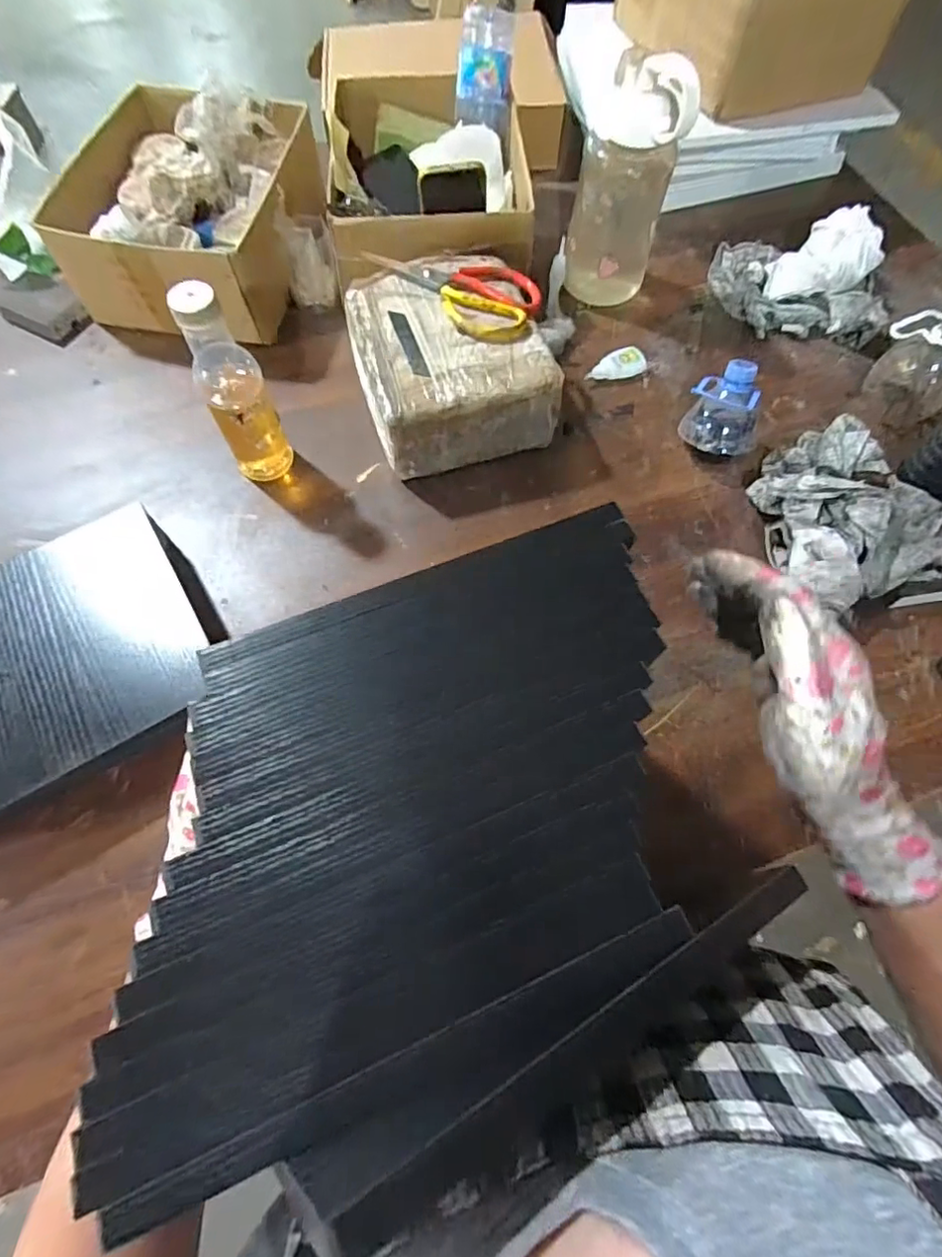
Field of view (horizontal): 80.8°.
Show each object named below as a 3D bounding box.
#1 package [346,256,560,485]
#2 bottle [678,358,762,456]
[{"bbox_3d":[-0.030,-0.306,0.653,0.194,0.108,0.217,-18,68,-9],"label":"package"},{"bbox_3d":[0.290,-0.244,0.640,0.071,0.094,0.079,-20,68,-11],"label":"bottle"}]

